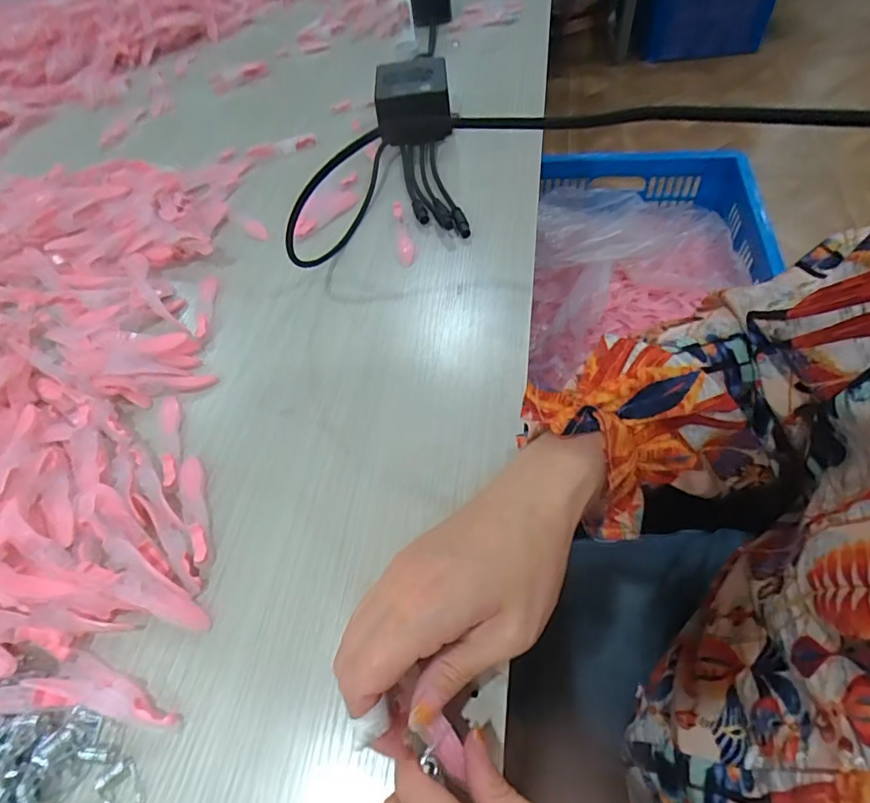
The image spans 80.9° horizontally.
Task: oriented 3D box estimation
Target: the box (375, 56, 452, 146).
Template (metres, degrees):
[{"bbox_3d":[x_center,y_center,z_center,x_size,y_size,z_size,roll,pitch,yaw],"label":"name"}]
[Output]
[{"bbox_3d":[-0.024,-0.319,0.537,0.074,0.054,0.070,-4,55,1],"label":"box"}]

